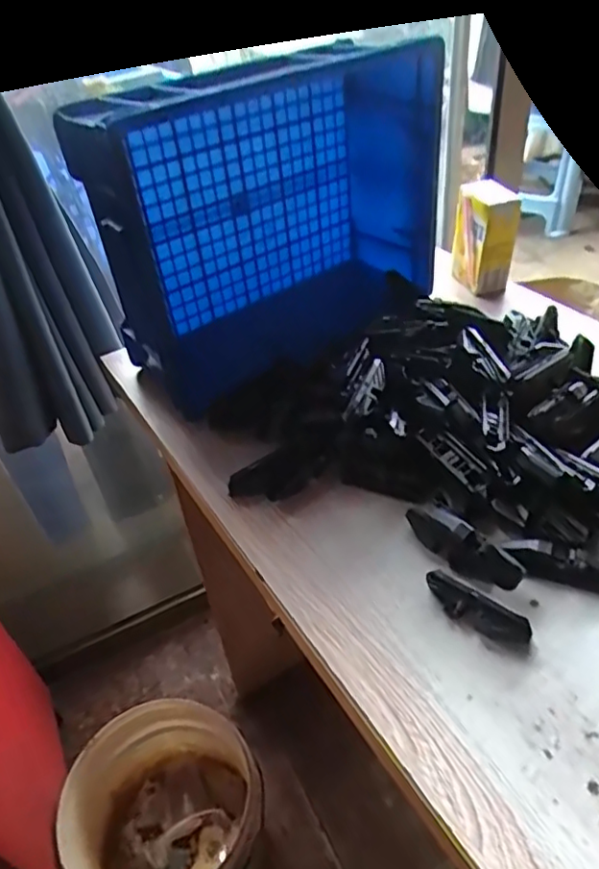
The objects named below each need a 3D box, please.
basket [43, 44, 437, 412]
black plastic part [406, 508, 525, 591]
[{"bbox_3d":[-0.022,-0.221,0.623,0.351,0.228,0.172,-30,46,-25],"label":"basket"},{"bbox_3d":[0.113,0.081,0.428,0.087,0.038,0.016,29,52,35],"label":"black plastic part"}]

